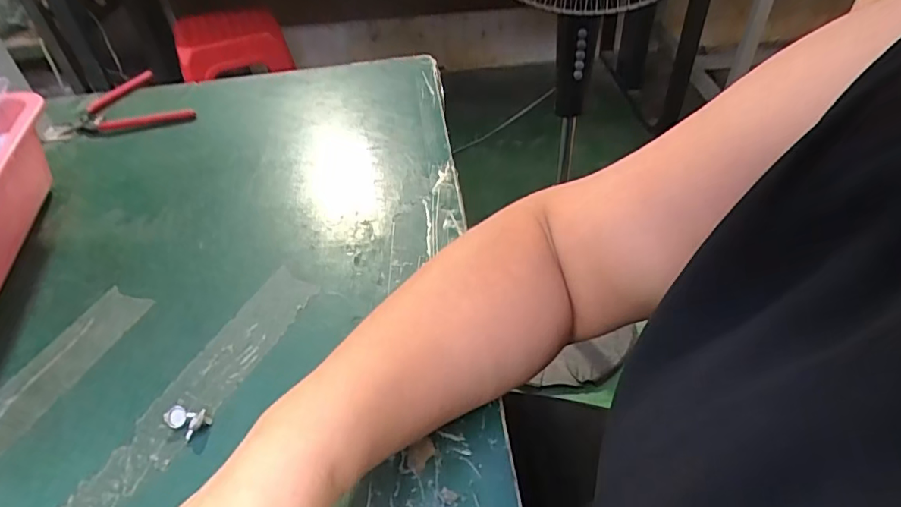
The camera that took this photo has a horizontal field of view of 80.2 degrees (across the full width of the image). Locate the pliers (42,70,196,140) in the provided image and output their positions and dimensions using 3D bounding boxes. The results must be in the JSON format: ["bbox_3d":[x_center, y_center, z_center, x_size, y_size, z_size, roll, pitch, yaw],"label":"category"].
[{"bbox_3d":[-0.361,-0.175,0.609,0.154,0.013,0.133,-9,43,-6],"label":"pliers"}]

